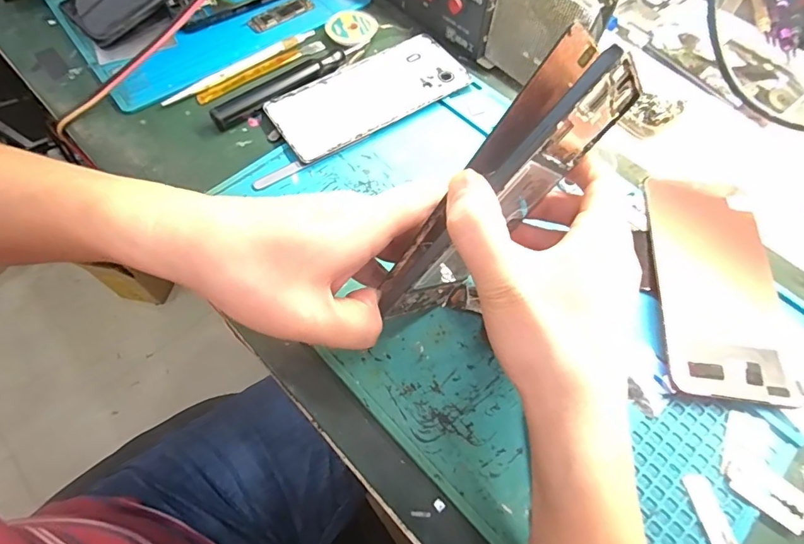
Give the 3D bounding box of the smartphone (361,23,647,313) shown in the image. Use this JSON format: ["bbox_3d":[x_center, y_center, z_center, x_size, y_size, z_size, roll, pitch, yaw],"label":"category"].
[{"bbox_3d":[0.048,-0.036,0.240,0.160,0.081,0.023,-49,66,25],"label":"smartphone"}]

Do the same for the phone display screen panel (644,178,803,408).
[{"bbox_3d":[0.204,0.006,0.305,0.073,0.011,0.156,6,63,3],"label":"phone display screen panel"}]

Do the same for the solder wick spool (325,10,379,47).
[{"bbox_3d":[-0.045,-0.219,0.424,0.048,0.009,0.043,-35,68,-16],"label":"solder wick spool"}]

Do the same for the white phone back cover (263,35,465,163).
[{"bbox_3d":[-0.027,-0.147,0.386,0.159,0.007,0.075,-30,67,-14],"label":"white phone back cover"}]

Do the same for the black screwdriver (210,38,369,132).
[{"bbox_3d":[-0.089,-0.162,0.393,0.150,0.013,0.016,-38,69,-17],"label":"black screwdriver"}]

